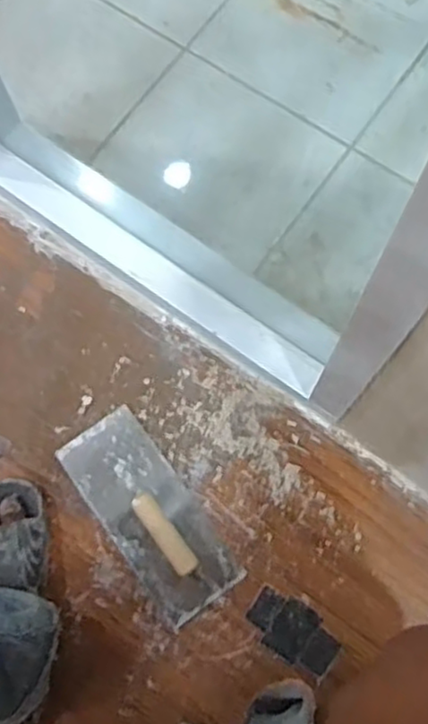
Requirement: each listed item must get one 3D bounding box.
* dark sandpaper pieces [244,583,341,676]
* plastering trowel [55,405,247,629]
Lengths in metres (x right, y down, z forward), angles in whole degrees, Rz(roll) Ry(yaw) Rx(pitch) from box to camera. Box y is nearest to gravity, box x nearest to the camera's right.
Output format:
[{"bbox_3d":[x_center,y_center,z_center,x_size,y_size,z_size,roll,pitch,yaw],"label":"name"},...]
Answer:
[{"bbox_3d":[0.098,0.330,0.862,0.115,0.004,0.066,32,79,9],"label":"dark sandpaper pieces"},{"bbox_3d":[-0.082,0.185,0.869,0.110,0.067,0.264,-36,77,-10],"label":"plastering trowel"}]

